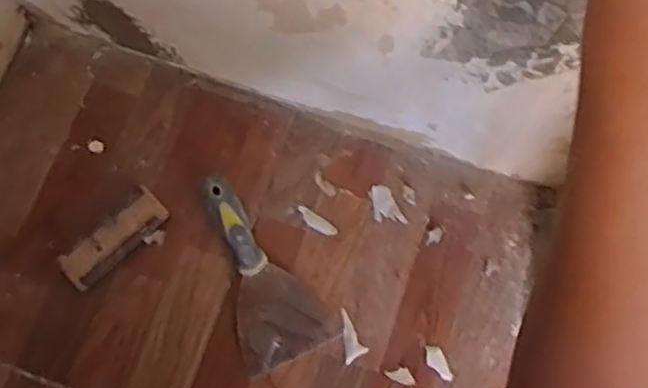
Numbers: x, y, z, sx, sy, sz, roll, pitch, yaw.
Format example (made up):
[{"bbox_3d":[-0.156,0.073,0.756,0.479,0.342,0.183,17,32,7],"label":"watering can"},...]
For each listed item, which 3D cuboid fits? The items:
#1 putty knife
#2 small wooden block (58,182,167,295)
[{"bbox_3d":[-0.068,0.075,0.671,0.098,0.030,0.196,-25,75,-7],"label":"putty knife"},{"bbox_3d":[-0.216,0.047,0.679,0.116,0.032,0.039,-43,78,-11],"label":"small wooden block"}]

